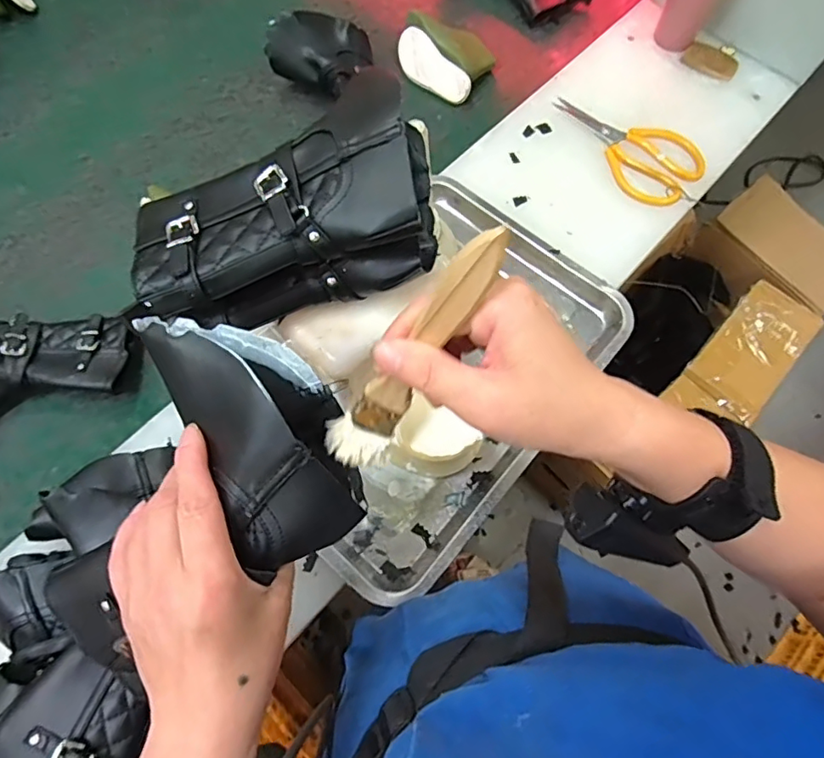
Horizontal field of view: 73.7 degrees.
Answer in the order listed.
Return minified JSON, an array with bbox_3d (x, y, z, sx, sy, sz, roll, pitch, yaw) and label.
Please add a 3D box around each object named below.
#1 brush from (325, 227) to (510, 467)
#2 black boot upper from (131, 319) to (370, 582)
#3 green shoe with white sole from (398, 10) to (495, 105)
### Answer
[{"bbox_3d":[-0.001,-0.008,0.241,0.027,0.140,0.018,48,41,15],"label":"brush"},{"bbox_3d":[-0.074,0.020,0.278,0.071,0.056,0.133,-26,72,-11],"label":"black boot upper"},{"bbox_3d":[0.045,-0.441,0.748,0.128,0.050,0.096,40,73,13],"label":"green shoe with white sole"}]

